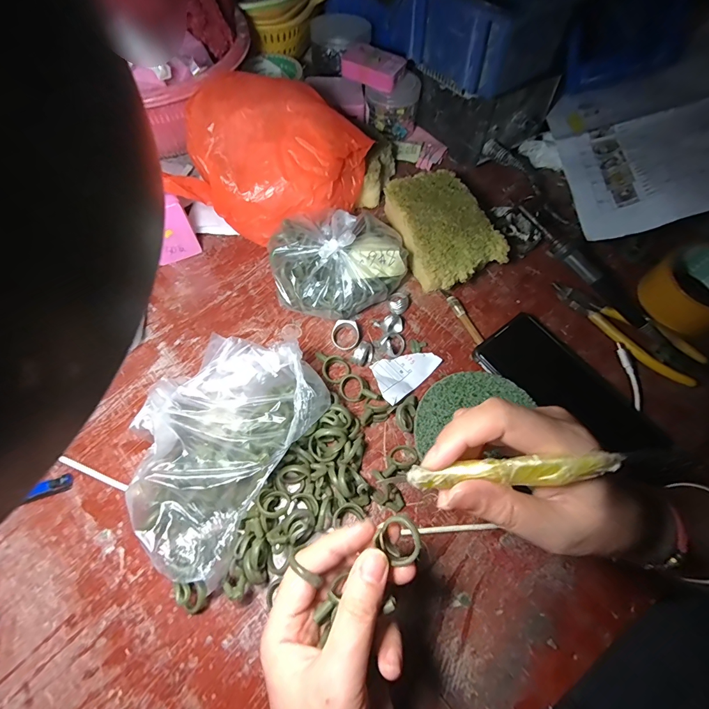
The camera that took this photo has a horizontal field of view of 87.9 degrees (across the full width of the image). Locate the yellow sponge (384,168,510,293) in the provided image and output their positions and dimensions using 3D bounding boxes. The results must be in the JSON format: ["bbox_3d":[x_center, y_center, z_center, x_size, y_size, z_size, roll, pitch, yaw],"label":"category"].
[{"bbox_3d":[0.094,-0.136,0.407,0.096,0.043,0.140,-19,65,-11],"label":"yellow sponge"}]

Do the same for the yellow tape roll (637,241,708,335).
[{"bbox_3d":[0.356,-0.069,0.379,0.087,0.041,0.087,1,63,-2],"label":"yellow tape roll"}]

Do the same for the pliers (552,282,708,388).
[{"bbox_3d":[0.277,-0.029,0.377,0.153,0.010,0.050,40,69,17],"label":"pliers"}]

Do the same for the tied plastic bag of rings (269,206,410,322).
[{"bbox_3d":[-0.011,-0.087,0.367,0.139,0.061,0.095,-8,64,-6],"label":"tied plastic bag of rings"}]

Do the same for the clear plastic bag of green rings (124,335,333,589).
[{"bbox_3d":[-0.100,0.067,0.283,0.103,0.065,0.164,28,66,12],"label":"clear plastic bag of green rings"}]

